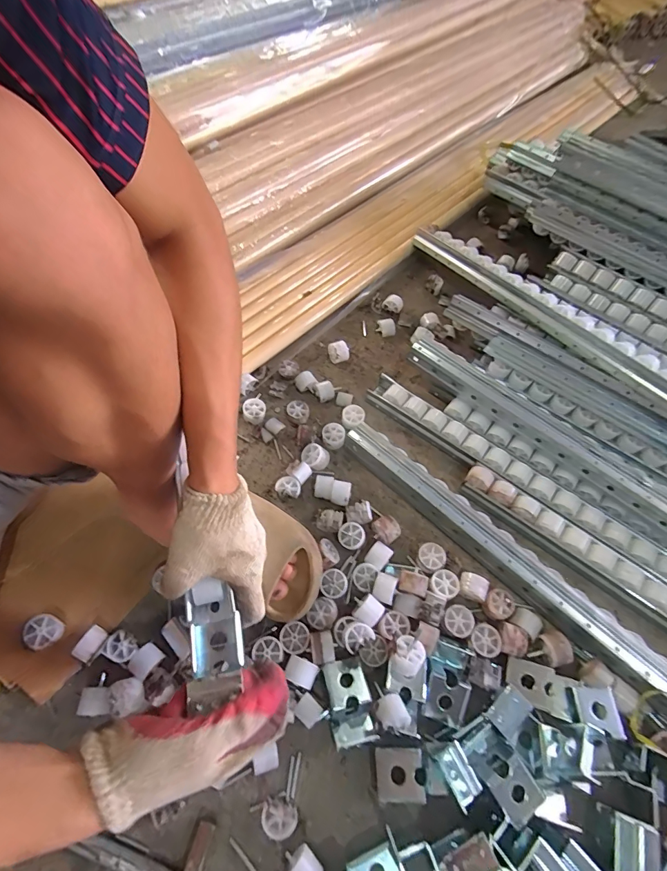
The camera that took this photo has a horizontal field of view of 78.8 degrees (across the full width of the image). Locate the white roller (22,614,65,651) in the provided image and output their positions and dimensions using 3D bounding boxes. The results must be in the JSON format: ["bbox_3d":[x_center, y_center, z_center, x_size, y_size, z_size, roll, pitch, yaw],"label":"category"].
[{"bbox_3d":[-0.330,0.225,0.464,0.032,0.029,0.034,1,62,-3],"label":"white roller"}]

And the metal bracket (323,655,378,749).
[{"bbox_3d":[0.018,0.298,0.452,0.049,0.030,0.084,-8,63,-7],"label":"metal bracket"}]

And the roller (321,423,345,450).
[{"bbox_3d":[-0.001,0.003,0.633,0.034,0.026,0.036,1,62,-3],"label":"roller"}]

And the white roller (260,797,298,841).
[{"bbox_3d":[-0.055,0.387,0.410,0.035,0.021,0.027,14,62,5],"label":"white roller"}]

